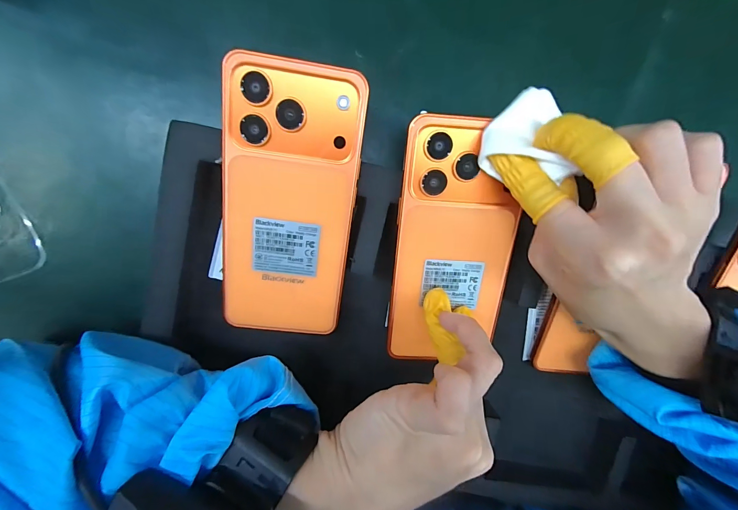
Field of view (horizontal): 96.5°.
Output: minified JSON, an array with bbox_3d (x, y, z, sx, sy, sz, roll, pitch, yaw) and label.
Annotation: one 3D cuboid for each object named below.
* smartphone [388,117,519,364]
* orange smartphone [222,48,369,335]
[{"bbox_3d":[0.056,-0.002,0.211,0.075,0.007,0.157,2,111,-3],"label":"smartphone"},{"bbox_3d":[-0.048,-0.024,0.199,0.076,0.007,0.162,7,111,-5],"label":"orange smartphone"}]

